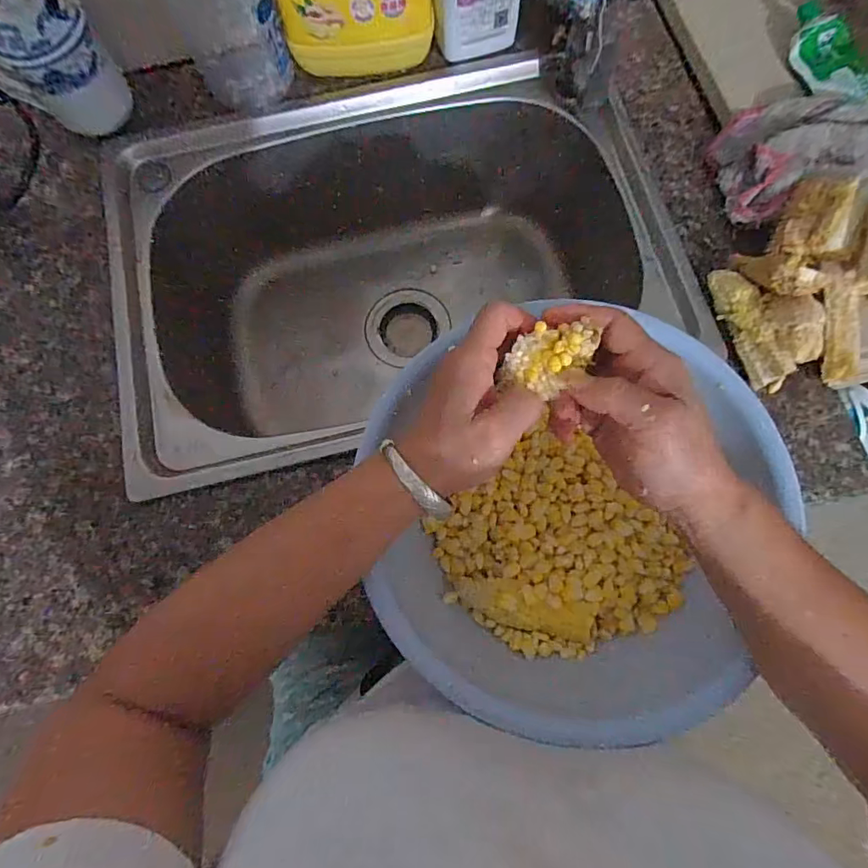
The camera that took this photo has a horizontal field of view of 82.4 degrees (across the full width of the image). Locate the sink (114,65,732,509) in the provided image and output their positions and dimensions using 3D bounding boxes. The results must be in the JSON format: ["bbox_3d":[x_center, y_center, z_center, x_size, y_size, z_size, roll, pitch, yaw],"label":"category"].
[{"bbox_3d":[-0.044,-0.169,0.564,0.522,0.203,0.382,-15,75,-3],"label":"sink"}]

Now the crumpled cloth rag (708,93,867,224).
[{"bbox_3d":[0.348,-0.260,0.452,0.170,0.051,0.113,-14,77,-2],"label":"crumpled cloth rag"}]

